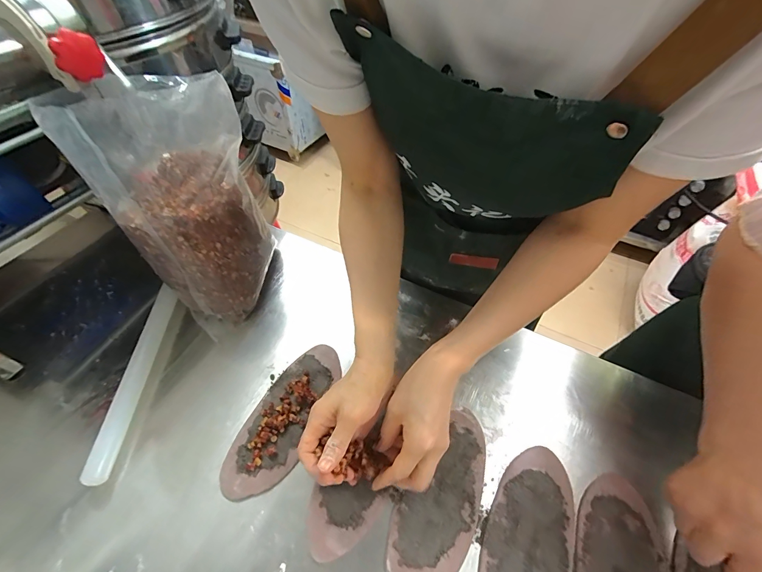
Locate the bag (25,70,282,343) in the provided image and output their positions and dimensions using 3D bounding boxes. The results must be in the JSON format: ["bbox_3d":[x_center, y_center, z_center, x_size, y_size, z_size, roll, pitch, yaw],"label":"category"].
[{"bbox_3d":[-0.257,-0.106,0.461,0.150,0.288,0.188,-1,51,0],"label":"bag"}]

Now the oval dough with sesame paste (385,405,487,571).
[{"bbox_3d":[0.070,0.230,0.382,0.078,0.006,0.189,25,55,19],"label":"oval dough with sesame paste"}]

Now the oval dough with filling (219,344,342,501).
[{"bbox_3d":[-0.121,0.160,0.434,0.077,0.023,0.194,18,53,14],"label":"oval dough with filling"}]

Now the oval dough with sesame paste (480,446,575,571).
[{"bbox_3d":[0.149,0.266,0.349,0.081,0.009,0.198,20,54,15],"label":"oval dough with sesame paste"}]

